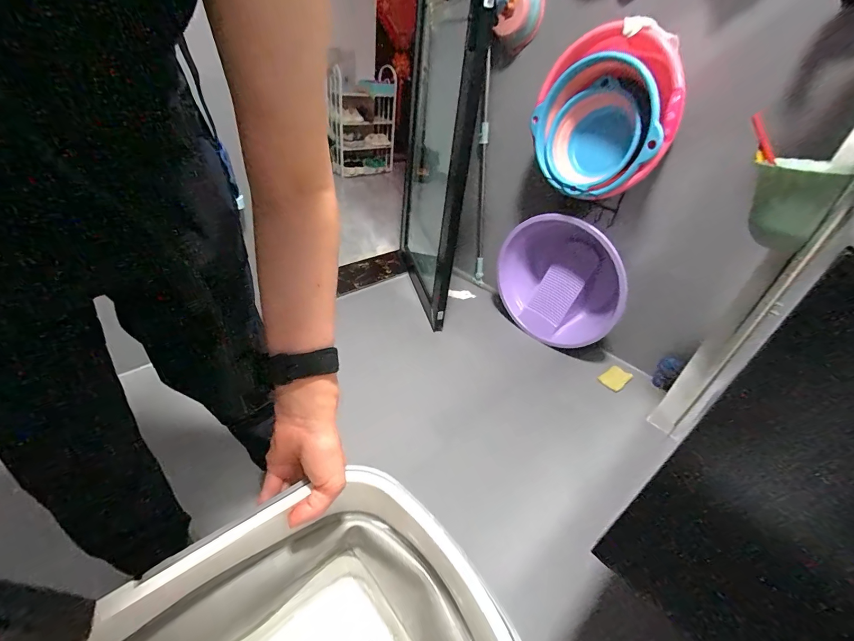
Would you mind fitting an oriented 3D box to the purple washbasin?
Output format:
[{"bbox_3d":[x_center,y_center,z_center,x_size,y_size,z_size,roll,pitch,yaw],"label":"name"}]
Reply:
[{"bbox_3d":[0.489,-0.156,1.405,0.125,0.455,0.520,-27,47,-36],"label":"purple washbasin"}]

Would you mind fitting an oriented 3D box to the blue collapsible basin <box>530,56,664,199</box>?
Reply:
[{"bbox_3d":[0.473,-0.544,1.048,0.074,0.322,0.389,-17,41,-27],"label":"blue collapsible basin"}]

